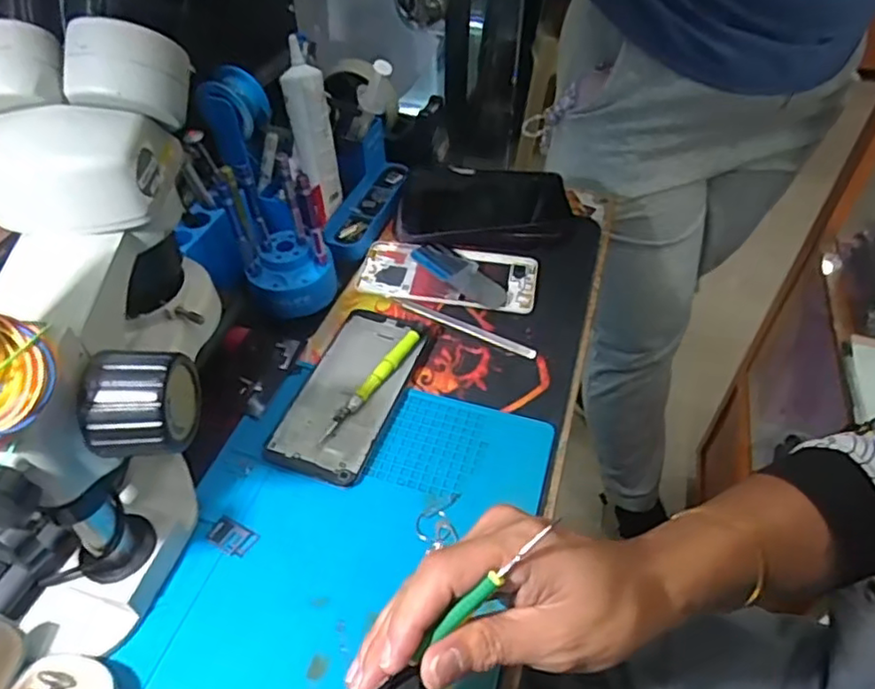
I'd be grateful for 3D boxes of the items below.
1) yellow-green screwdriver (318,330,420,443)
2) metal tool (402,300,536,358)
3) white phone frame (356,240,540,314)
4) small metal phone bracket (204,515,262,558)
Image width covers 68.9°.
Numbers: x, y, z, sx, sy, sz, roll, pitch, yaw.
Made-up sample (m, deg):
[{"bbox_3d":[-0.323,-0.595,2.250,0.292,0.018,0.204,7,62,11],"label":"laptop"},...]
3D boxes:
[{"bbox_3d":[-0.050,0.030,0.497,0.011,0.016,0.115,28,51,19],"label":"yellow-green screwdriver"},{"bbox_3d":[0.025,-0.015,0.559,0.129,0.005,0.009,21,50,19],"label":"metal tool"},{"bbox_3d":[0.011,-0.069,0.604,0.166,0.014,0.084,6,45,5],"label":"white phone frame"},{"bbox_3d":[-0.137,0.126,0.422,0.031,0.004,0.020,21,49,18],"label":"small metal phone bracket"}]

